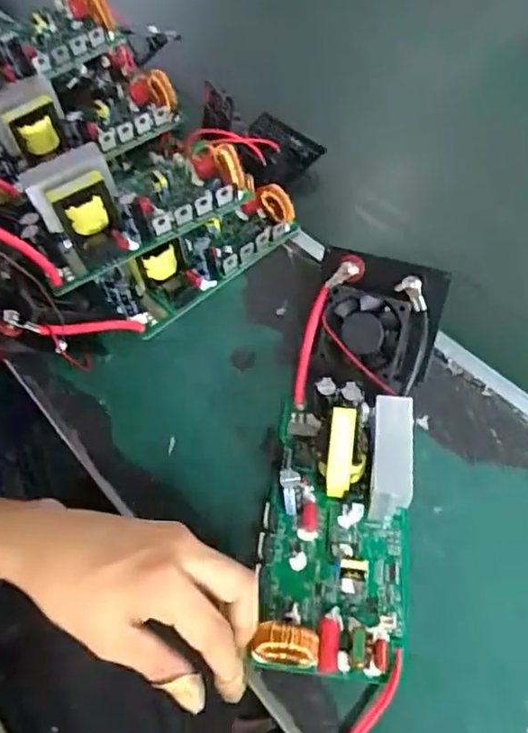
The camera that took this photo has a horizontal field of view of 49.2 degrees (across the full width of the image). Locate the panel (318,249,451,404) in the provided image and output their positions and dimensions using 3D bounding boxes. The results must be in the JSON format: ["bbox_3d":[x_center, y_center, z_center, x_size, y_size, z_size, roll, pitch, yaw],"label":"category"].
[{"bbox_3d":[0.082,-0.031,0.433,0.088,0.037,0.097,14,95,17],"label":"panel"}]

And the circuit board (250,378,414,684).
[{"bbox_3d":[0.048,0.097,0.379,0.093,0.052,0.186,4,58,8],"label":"circuit board"}]

